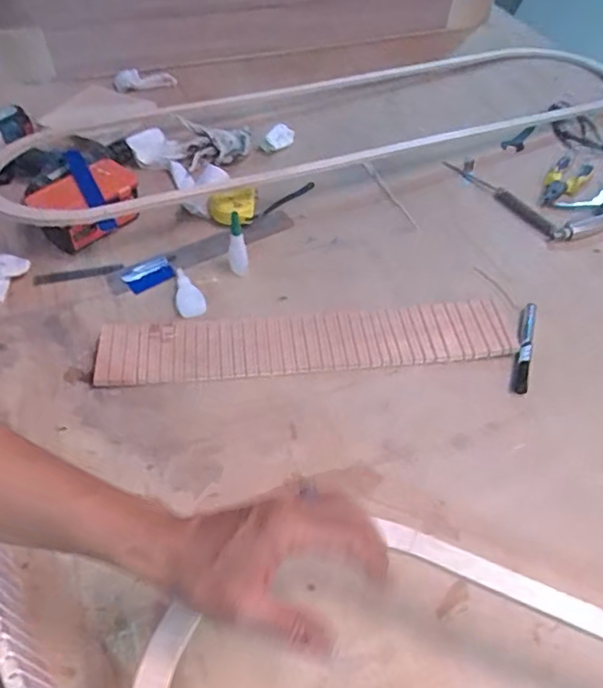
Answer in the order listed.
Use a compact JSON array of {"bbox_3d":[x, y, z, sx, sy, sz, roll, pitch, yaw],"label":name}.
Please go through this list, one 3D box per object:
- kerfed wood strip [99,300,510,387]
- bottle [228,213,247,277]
[{"bbox_3d":[0.003,-0.001,0.713,0.498,0.014,0.083,-4,63,-3],"label":"kerfed wood strip"},{"bbox_3d":[-0.089,-0.138,0.777,0.022,0.093,0.028,-13,52,-13],"label":"bottle"}]

